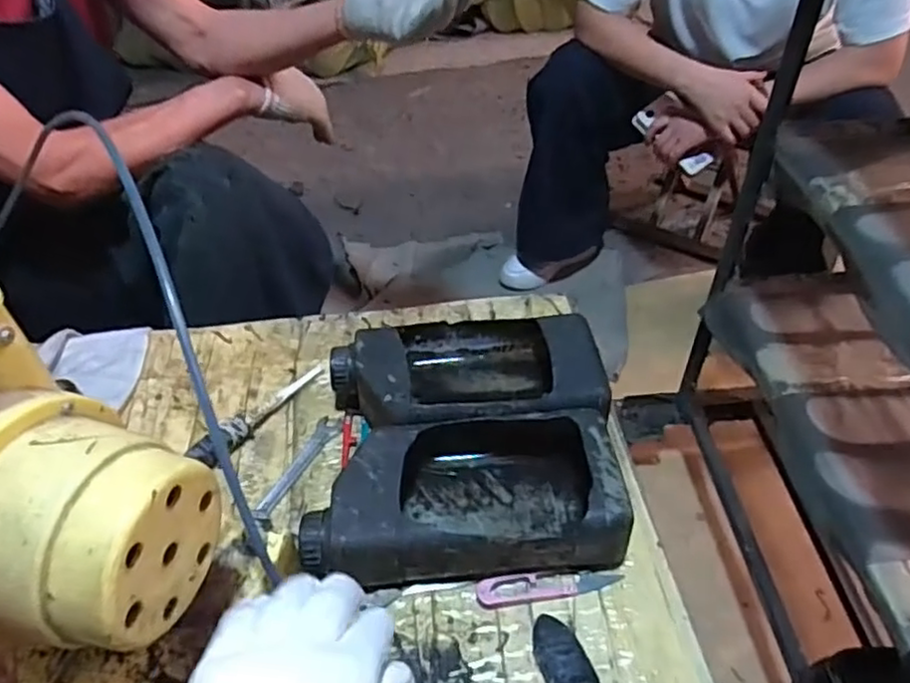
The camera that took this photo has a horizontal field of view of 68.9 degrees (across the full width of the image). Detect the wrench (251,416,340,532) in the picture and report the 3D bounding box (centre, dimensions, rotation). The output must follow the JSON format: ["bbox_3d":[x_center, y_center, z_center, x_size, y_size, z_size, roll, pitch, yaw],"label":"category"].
[{"bbox_3d":[-0.128,0.105,0.538,0.021,0.004,0.111,15,47,17],"label":"wrench"}]

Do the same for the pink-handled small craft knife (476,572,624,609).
[{"bbox_3d":[0.065,0.170,0.463,0.098,0.006,0.020,-6,45,-4],"label":"pink-handled small craft knife"}]

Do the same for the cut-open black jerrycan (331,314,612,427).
[{"bbox_3d":[0.008,0.034,0.566,0.221,0.064,0.122,-5,45,-2],"label":"cut-open black jerrycan"}]

